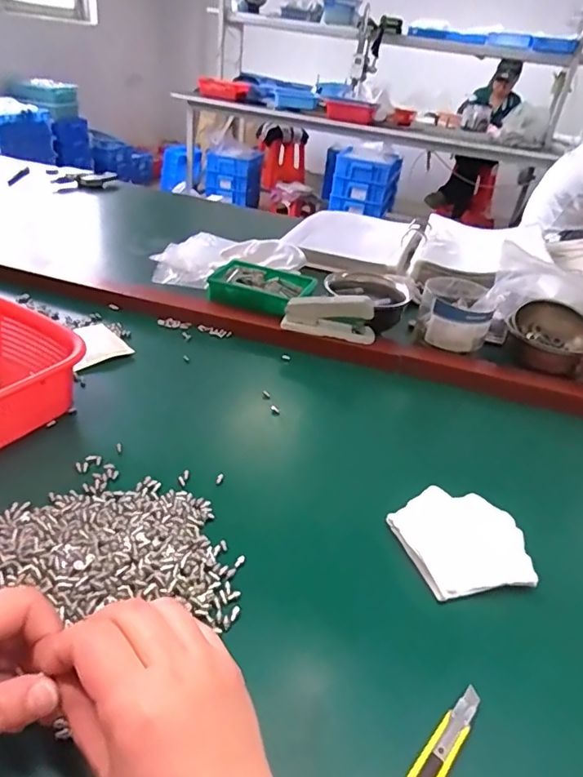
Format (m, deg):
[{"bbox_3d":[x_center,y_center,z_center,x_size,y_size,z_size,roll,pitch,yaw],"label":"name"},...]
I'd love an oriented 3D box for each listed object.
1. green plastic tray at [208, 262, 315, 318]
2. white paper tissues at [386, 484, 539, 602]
[{"bbox_3d":[-0.043,-0.149,0.769,0.138,0.032,0.110,22,36,21],"label":"green plastic tray"},{"bbox_3d":[0.141,0.124,0.440,0.100,0.017,0.107,-2,34,-14],"label":"white paper tissues"}]

